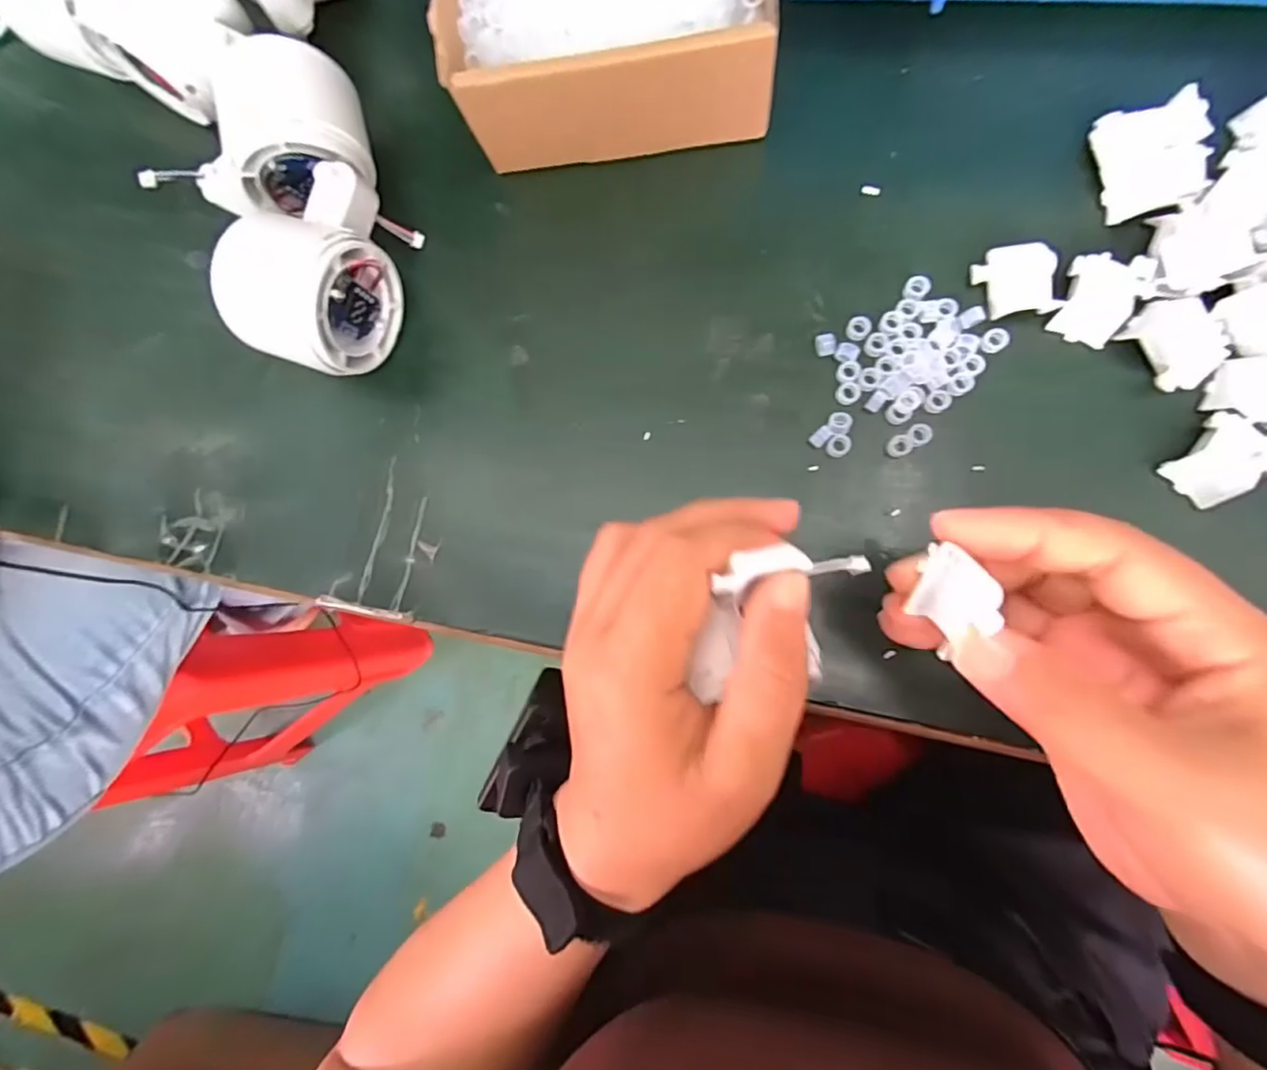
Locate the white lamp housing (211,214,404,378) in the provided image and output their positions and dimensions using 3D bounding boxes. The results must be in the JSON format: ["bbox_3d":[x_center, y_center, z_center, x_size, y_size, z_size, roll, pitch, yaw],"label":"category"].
[{"bbox_3d":[-0.140,-0.103,0.257,0.049,0.061,0.058,19,89,9],"label":"white lamp housing"}]

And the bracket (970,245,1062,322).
[{"bbox_3d":[0.156,-0.105,0.239,0.029,0.006,0.029,-4,85,8],"label":"bracket"}]

